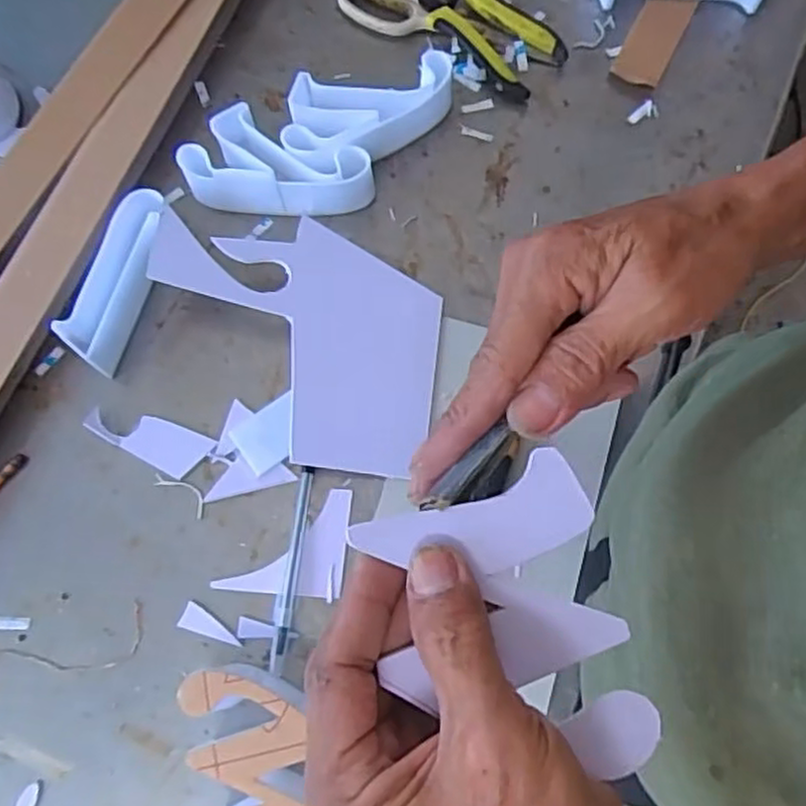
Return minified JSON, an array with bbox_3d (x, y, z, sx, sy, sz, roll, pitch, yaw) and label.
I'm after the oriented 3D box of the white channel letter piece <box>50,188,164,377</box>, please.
[{"bbox_3d":[-0.198,-0.086,0.517,0.041,0.039,0.126,19,75,7],"label":"white channel letter piece"}]

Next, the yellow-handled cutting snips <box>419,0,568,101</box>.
[{"bbox_3d":[0.057,-0.323,0.594,0.077,0.025,0.169,-44,77,-11],"label":"yellow-handled cutting snips"}]

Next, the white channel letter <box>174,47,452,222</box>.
[{"bbox_3d":[-0.060,-0.192,0.549,0.206,0.041,0.100,-10,74,-2],"label":"white channel letter"}]

